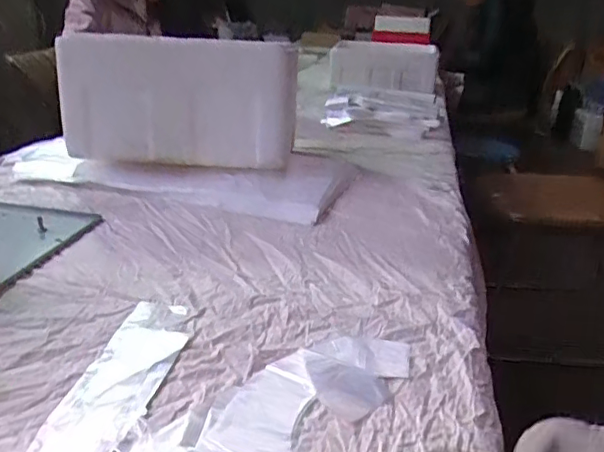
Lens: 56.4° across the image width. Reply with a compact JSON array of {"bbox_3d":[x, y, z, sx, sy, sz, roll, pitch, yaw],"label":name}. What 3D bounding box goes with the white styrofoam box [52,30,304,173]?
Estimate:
[{"bbox_3d":[-0.243,-0.257,1.130,0.450,0.230,0.136,4,23,6],"label":"white styrofoam box"}]

